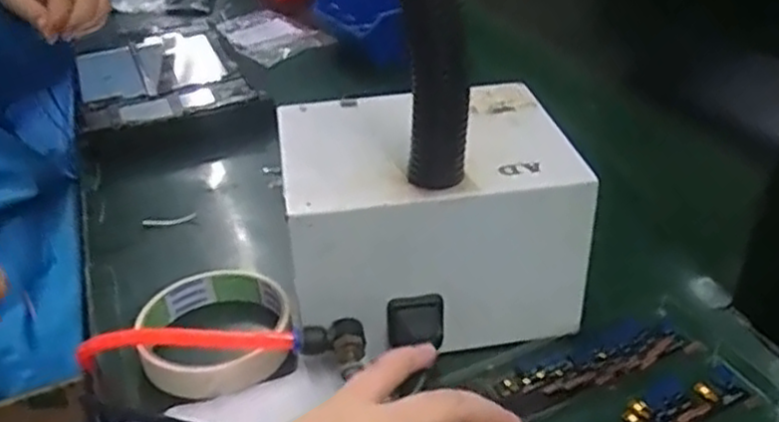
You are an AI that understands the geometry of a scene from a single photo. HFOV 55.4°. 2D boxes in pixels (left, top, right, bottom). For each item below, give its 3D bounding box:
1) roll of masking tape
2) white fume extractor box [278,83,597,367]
[{"bbox_3d":[-0.098,0.066,0.423,0.084,0.029,0.090,-1,33,0],"label":"roll of masking tape"},{"bbox_3d":[0.019,0.003,0.432,0.156,0.109,0.125,-5,33,-7],"label":"white fume extractor box"}]

